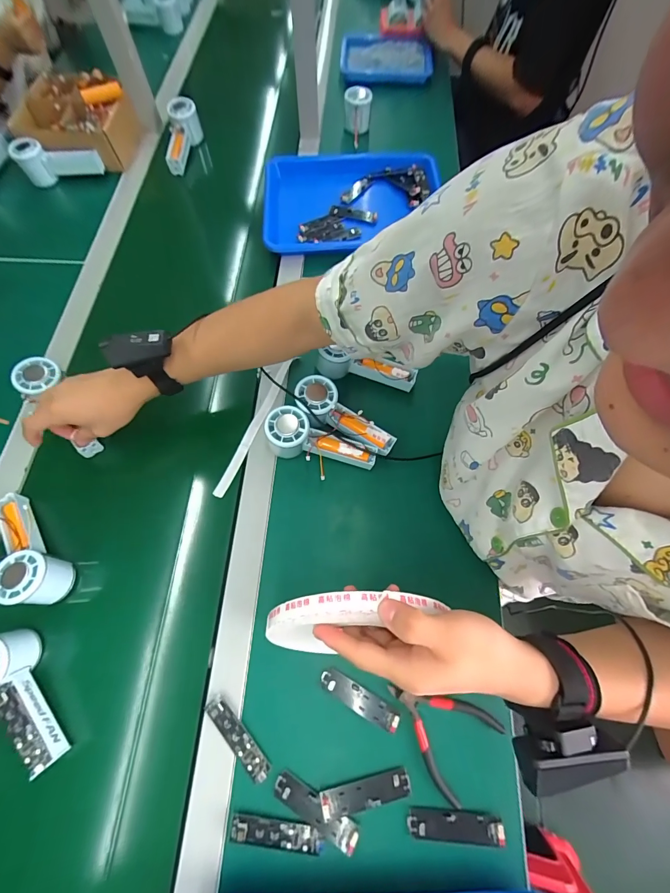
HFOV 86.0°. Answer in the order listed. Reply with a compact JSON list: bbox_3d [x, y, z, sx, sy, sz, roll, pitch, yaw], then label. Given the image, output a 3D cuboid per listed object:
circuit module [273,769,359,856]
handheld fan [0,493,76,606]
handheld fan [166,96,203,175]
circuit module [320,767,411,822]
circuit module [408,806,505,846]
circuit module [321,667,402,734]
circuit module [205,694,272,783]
[{"bbox_3d":[-0.020,0.369,0.362,0.091,0.008,0.023,30,72,9],"label":"circuit module"},{"bbox_3d":[-0.383,0.121,0.435,0.050,0.054,0.149,-35,75,-13],"label":"handheld fan"},{"bbox_3d":[-0.311,-0.622,0.728,0.047,0.070,0.137,5,70,0],"label":"handheld fan"},{"bbox_3d":[0.031,0.354,0.366,0.091,0.009,0.024,-10,71,-5],"label":"circuit module"},{"bbox_3d":[0.119,0.379,0.356,0.091,0.011,0.025,2,70,-1],"label":"circuit module"},{"bbox_3d":[0.027,0.282,0.401,0.091,0.007,0.025,23,59,15],"label":"circuit module"},{"bbox_3d":[-0.106,0.314,0.388,0.023,0.008,0.092,-42,76,-15],"label":"circuit module"}]

